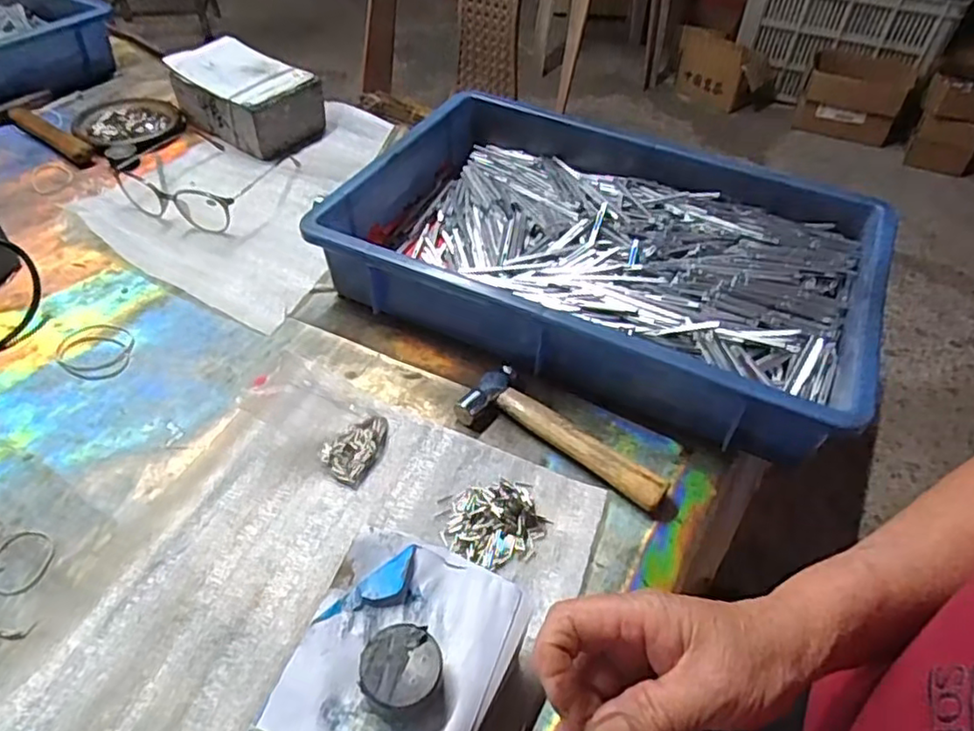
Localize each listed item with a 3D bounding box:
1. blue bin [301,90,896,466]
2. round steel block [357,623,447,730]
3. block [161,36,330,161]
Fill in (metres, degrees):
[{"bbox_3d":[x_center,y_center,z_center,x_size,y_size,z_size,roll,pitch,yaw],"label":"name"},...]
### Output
[{"bbox_3d":[0.102,-0.099,0.571,0.428,0.084,0.283,21,49,16],"label":"blue bin"},{"bbox_3d":[-0.040,0.148,0.307,0.038,0.018,0.043,-5,47,-7],"label":"round steel block"},{"bbox_3d":[-0.277,-0.313,0.751,0.154,0.074,0.104,29,52,22],"label":"block"}]

